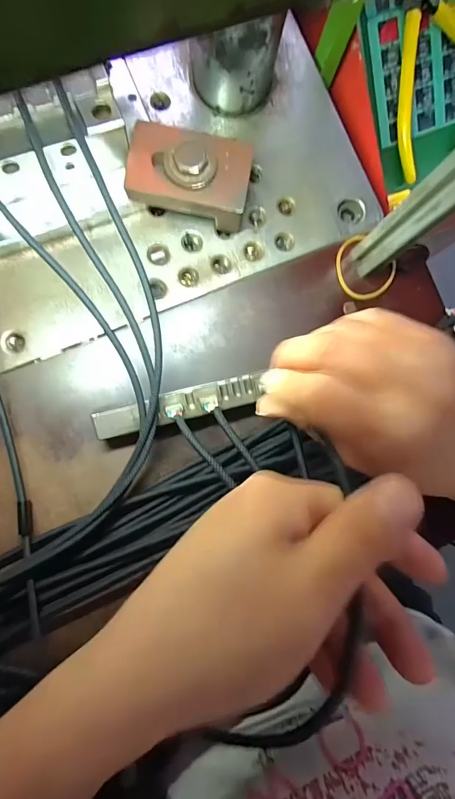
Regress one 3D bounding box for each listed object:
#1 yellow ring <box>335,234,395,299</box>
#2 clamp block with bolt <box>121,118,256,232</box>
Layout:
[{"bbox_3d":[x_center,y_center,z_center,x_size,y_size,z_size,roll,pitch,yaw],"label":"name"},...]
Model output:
[{"bbox_3d":[0.097,-0.093,0.267,0.044,0.007,0.039,40,83,-2],"label":"yellow ring"},{"bbox_3d":[-0.023,-0.141,0.237,0.073,0.039,0.047,7,86,-6],"label":"clamp block with bolt"}]

